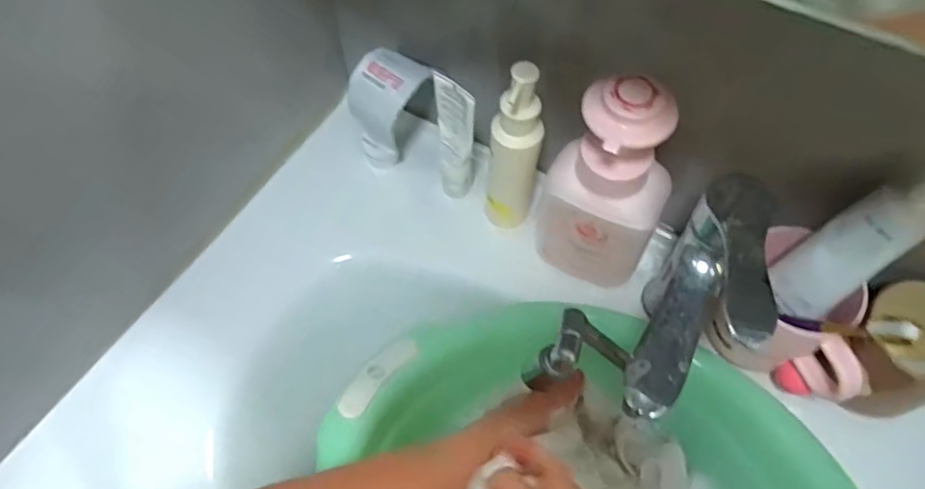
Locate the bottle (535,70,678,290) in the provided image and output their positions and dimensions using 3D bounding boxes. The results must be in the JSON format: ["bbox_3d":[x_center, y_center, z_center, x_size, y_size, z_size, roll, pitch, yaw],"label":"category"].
[{"bbox_3d":[0.107,-0.037,0.464,0.092,0.193,0.060,12,61,7],"label":"bottle"}]

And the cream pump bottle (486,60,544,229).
[{"bbox_3d":[0.043,-0.076,0.499,0.039,0.170,0.032,9,61,6],"label":"cream pump bottle"}]

